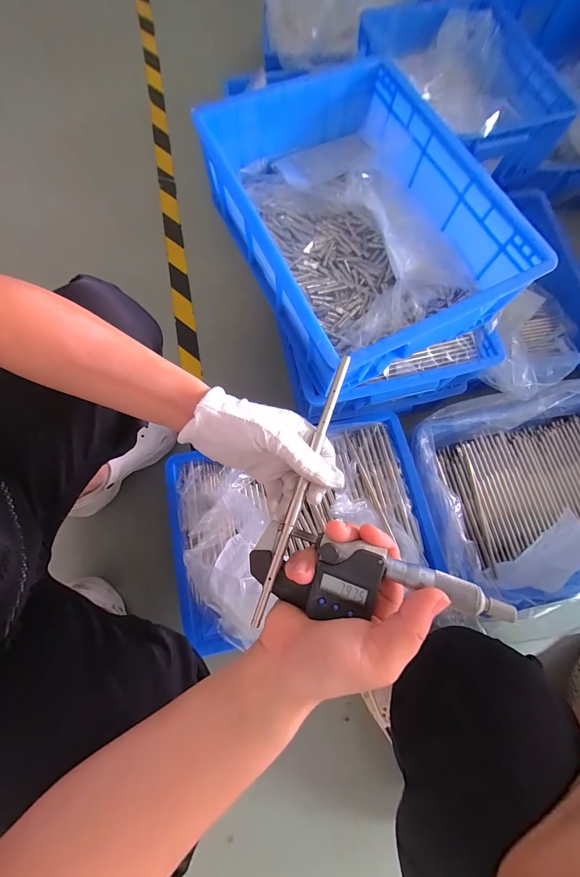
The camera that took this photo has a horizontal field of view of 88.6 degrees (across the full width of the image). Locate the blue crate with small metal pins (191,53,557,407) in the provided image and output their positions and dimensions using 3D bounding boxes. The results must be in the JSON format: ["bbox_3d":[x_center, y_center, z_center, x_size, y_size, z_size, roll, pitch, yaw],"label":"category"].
[{"bbox_3d":[0.088,-0.291,0.411,0.306,0.112,0.404,-22,77,-6],"label":"blue crate with small metal pins"}]

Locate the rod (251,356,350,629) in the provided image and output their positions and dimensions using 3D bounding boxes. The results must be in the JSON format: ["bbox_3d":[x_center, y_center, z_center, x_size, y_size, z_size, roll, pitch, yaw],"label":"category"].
[{"bbox_3d":[0.011,0.030,0.228,0.008,0.006,0.212,19,76,4],"label":"rod"}]

